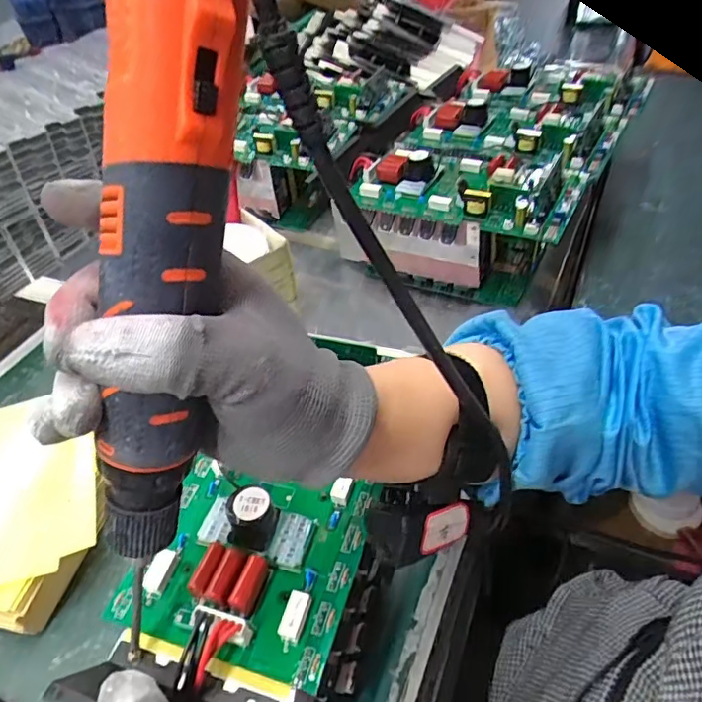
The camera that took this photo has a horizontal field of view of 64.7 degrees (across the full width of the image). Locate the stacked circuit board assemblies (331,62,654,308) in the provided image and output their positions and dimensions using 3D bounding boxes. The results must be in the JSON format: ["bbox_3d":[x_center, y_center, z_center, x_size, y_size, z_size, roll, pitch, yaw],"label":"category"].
[{"bbox_3d":[0.185,-0.235,0.696,0.246,0.118,0.405,21,50,23],"label":"stacked circuit board assemblies"}]

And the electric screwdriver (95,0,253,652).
[{"bbox_3d":[-0.068,-0.012,0.196,0.034,0.224,0.031,30,29,29],"label":"electric screwdriver"}]

